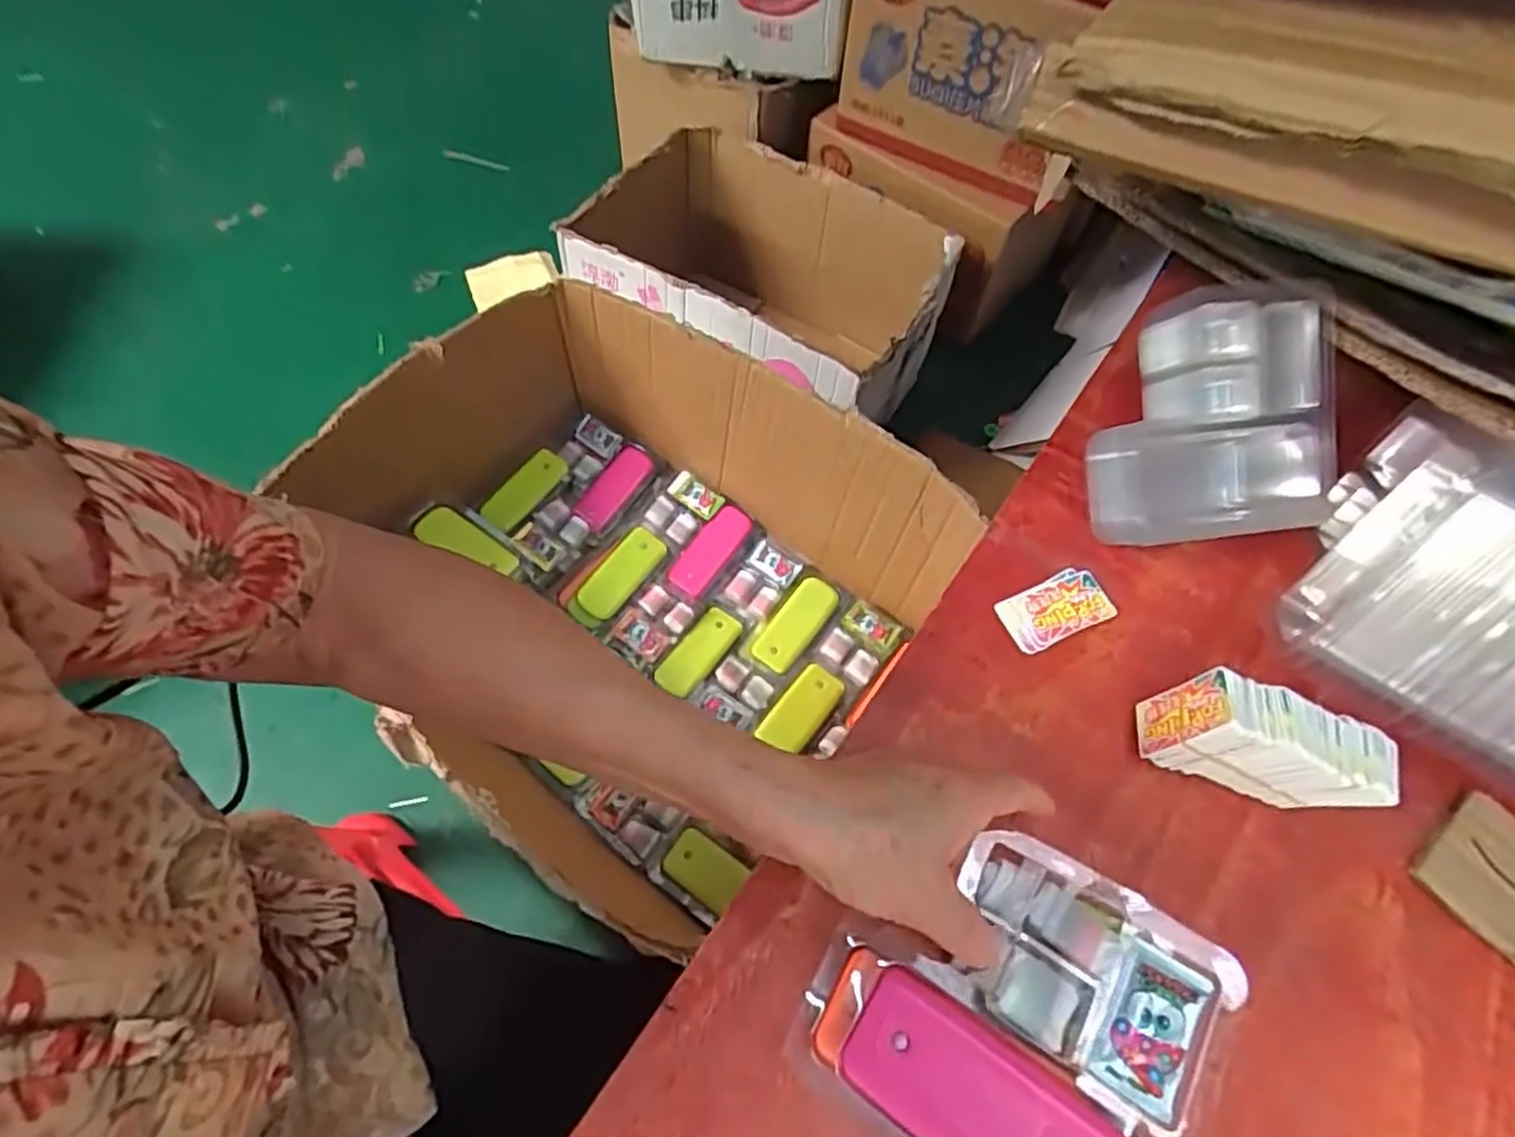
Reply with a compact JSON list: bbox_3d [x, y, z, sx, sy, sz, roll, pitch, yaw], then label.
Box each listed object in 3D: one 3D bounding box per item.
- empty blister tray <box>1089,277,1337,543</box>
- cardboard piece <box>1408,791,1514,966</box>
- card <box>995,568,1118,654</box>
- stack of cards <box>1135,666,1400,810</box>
[{"bbox_3d":[0.257,-0.085,0.400,0.144,0.041,0.132,-5,99,2],"label":"empty blister tray"},{"bbox_3d":[0.351,0.144,0.337,0.067,0.005,0.061,-33,67,-19],"label":"cardboard piece"},{"bbox_3d":[0.165,0.022,0.394,0.063,0.004,0.033,-22,64,-14],"label":"card"},{"bbox_3d":[0.235,0.083,0.337,0.090,0.056,0.034,20,61,9],"label":"stack of cards"}]

